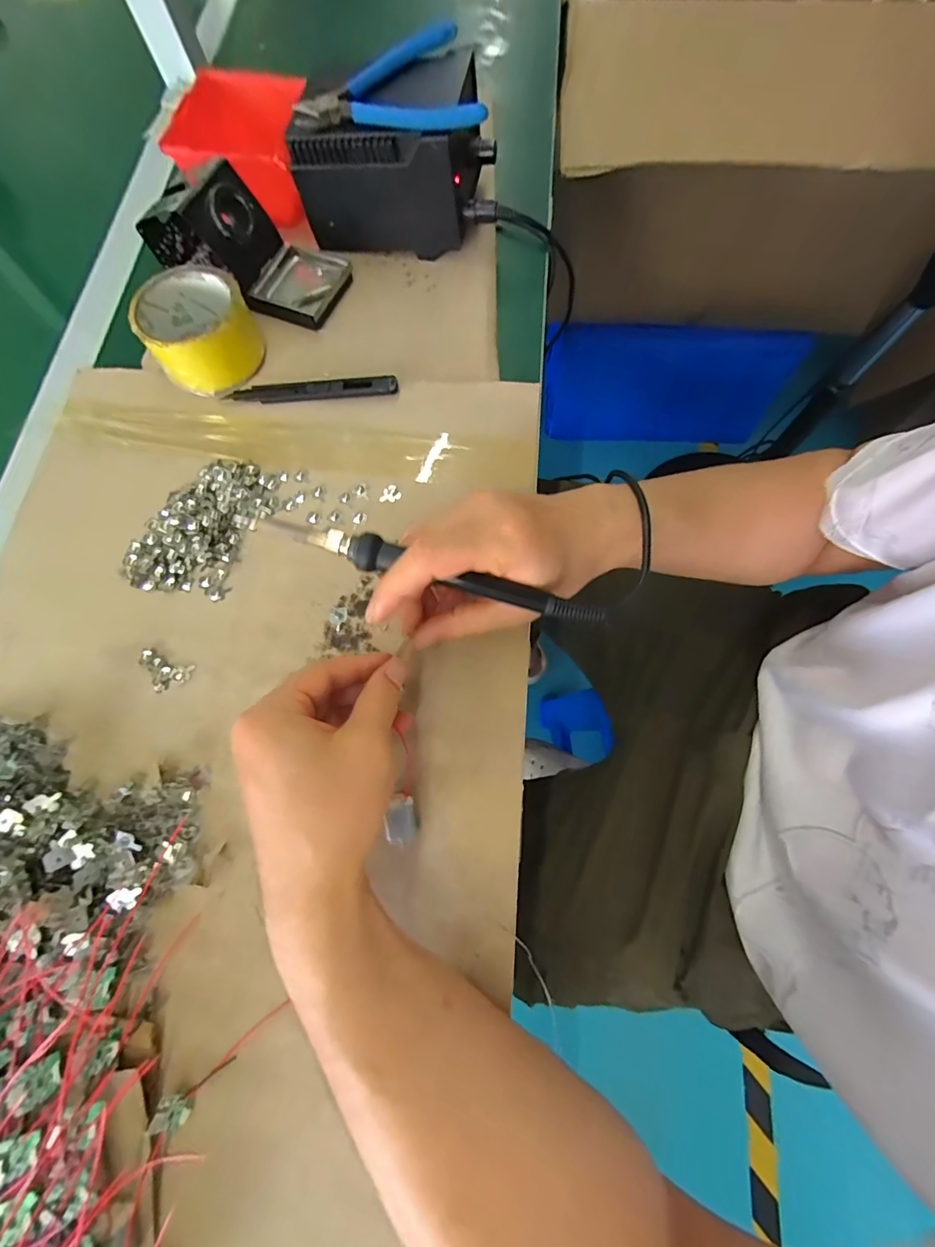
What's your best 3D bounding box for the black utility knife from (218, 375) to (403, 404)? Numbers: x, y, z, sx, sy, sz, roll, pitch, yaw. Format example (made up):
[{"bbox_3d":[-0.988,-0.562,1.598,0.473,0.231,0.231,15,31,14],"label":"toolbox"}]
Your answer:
[{"bbox_3d":[-0.130,-0.193,0.379,0.144,0.006,0.020,-1,74,2],"label":"black utility knife"}]

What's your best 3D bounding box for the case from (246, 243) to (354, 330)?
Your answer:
[{"bbox_3d":[-0.149,-0.301,0.410,0.073,0.012,0.076,21,76,8],"label":"case"}]

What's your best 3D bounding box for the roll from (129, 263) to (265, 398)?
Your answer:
[{"bbox_3d":[-0.219,-0.241,0.375,0.082,0.042,0.087,0,74,2],"label":"roll"}]

